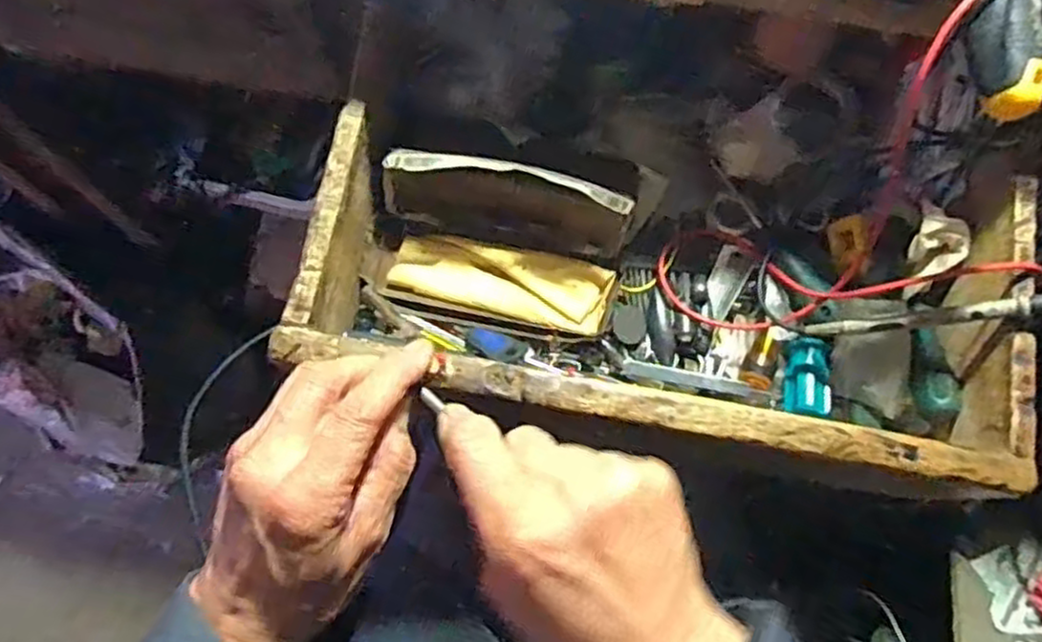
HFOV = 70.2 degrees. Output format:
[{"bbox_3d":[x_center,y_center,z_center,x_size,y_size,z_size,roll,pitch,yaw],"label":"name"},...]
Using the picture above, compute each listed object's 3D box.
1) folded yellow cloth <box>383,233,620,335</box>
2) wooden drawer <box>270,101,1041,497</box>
[{"bbox_3d":[-0.012,-0.027,0.488,0.140,0.008,0.045,13,90,-1],"label":"folded yellow cloth"},{"bbox_3d":[0.075,-0.013,0.447,0.385,0.109,0.185,10,73,1],"label":"wooden drawer"}]

